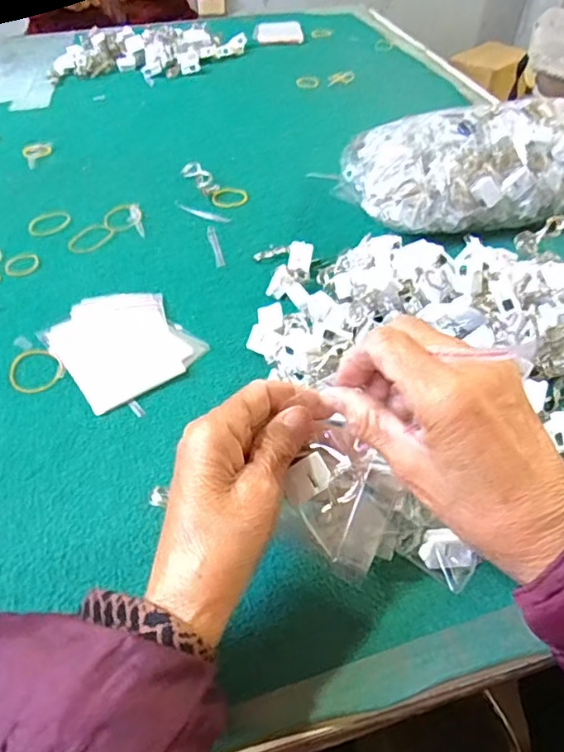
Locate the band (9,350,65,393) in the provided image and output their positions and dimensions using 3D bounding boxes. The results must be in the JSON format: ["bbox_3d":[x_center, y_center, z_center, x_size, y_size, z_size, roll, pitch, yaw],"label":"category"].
[{"bbox_3d":[-0.192,-0.006,0.446,0.040,0.004,0.048,-22,51,-19],"label":"band"}]

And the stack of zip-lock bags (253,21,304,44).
[{"bbox_3d":[-0.006,-0.601,0.997,0.084,0.011,0.105,-2,47,-2],"label":"stack of zip-lock bags"}]

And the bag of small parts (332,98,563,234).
[{"bbox_3d":[0.208,-0.202,0.561,0.278,0.093,0.117,-5,47,-4],"label":"bag of small parts"}]

